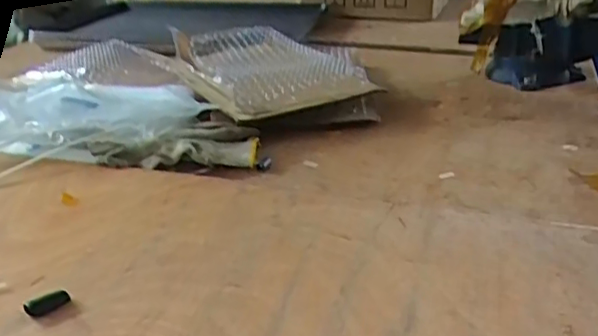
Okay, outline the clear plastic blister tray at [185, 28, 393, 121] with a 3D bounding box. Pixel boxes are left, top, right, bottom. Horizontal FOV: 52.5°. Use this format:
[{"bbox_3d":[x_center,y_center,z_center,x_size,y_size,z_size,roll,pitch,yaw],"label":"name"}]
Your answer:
[{"bbox_3d":[-0.038,-0.171,1.016,0.245,0.061,0.360,-11,26,-22],"label":"clear plastic blister tray"}]

